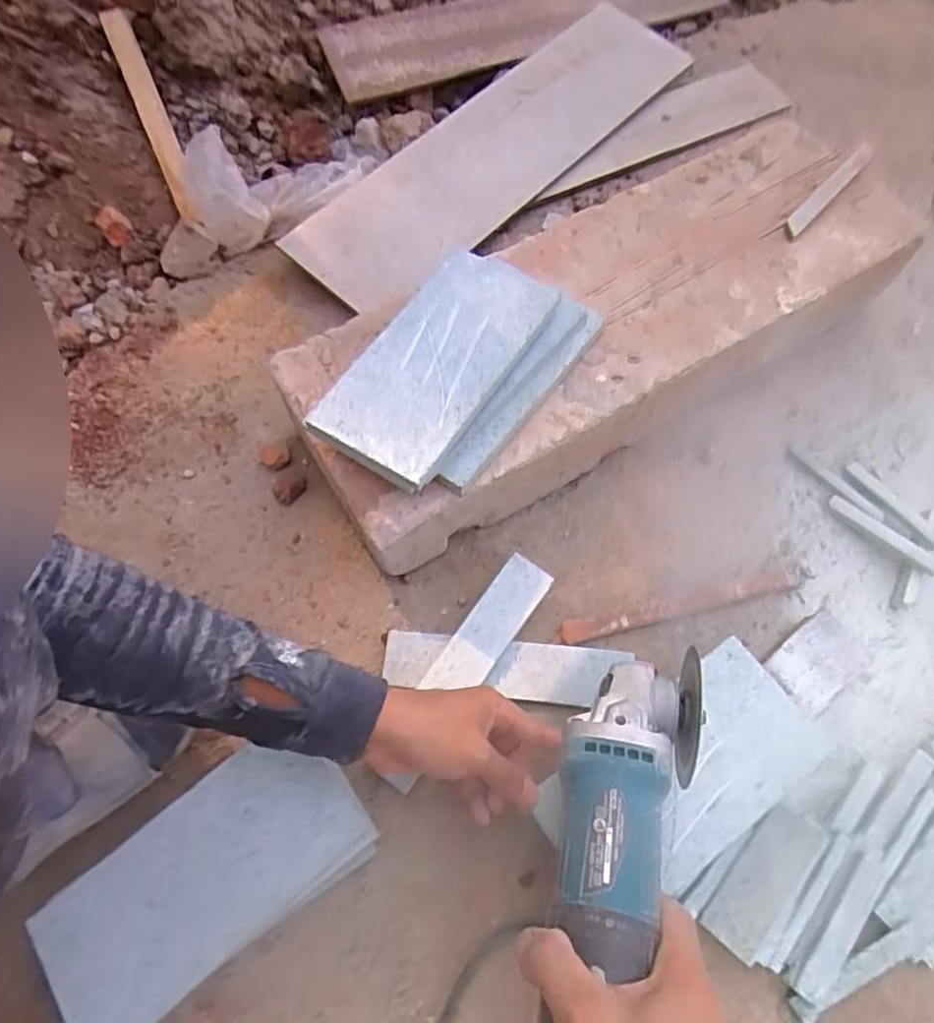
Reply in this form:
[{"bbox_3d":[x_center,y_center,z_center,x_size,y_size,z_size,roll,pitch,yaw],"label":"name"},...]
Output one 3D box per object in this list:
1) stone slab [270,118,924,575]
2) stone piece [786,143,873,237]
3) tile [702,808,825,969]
[{"bbox_3d":[0.129,-0.169,0.576,0.580,0.114,0.200,-29,66,-13],"label":"stone slab"},{"bbox_3d":[0.350,-0.312,0.584,0.018,0.012,0.142,41,71,17],"label":"stone piece"},{"bbox_3d":[0.203,0.252,0.416,0.099,0.006,0.039,-44,39,-19],"label":"tile"}]

